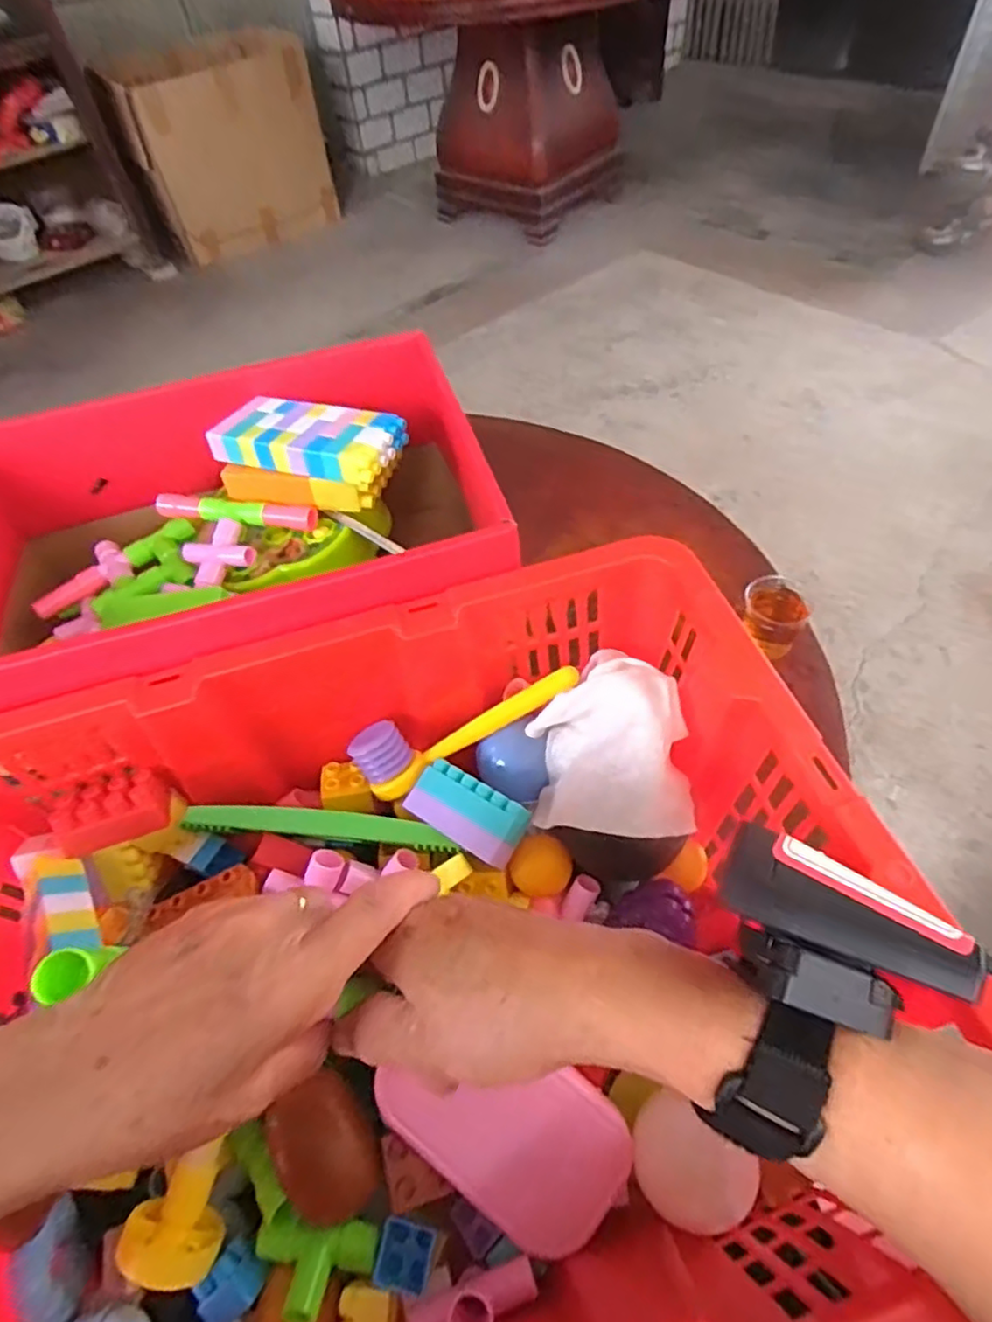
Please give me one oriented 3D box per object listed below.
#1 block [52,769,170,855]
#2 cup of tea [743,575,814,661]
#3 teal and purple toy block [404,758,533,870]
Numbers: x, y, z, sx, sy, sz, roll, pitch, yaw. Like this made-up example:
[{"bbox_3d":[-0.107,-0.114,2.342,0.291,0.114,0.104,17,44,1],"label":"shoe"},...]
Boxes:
[{"bbox_3d":[-0.239,0.092,0.406,0.060,0.028,0.038,-19,53,-9],"label":"block"},{"bbox_3d":[0.223,-0.032,0.532,0.048,0.062,0.043,21,57,20],"label":"cup of tea"},{"bbox_3d":[-0.019,0.090,0.398,0.073,0.017,0.037,28,60,24],"label":"teal and purple toy block"}]

